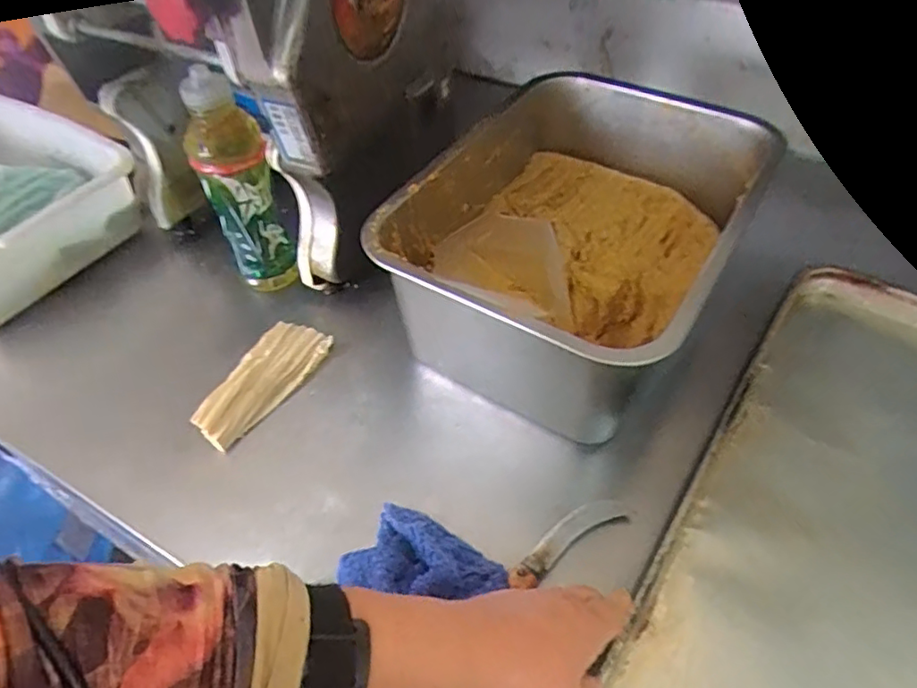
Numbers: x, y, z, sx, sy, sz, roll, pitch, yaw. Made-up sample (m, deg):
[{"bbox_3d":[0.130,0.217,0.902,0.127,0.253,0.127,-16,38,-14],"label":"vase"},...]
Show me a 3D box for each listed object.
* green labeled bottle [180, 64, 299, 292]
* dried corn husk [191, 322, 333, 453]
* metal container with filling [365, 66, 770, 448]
[{"bbox_3d":[-0.220,-0.157,0.599,0.069,0.218,0.067,-21,52,-15],"label":"green labeled bottle"},{"bbox_3d":[-0.183,0.033,0.558,0.061,0.022,0.143,19,53,18],"label":"dried corn husk"},{"bbox_3d":[0.114,-0.101,0.573,0.267,0.168,0.358,25,55,22],"label":"metal container with filling"}]

